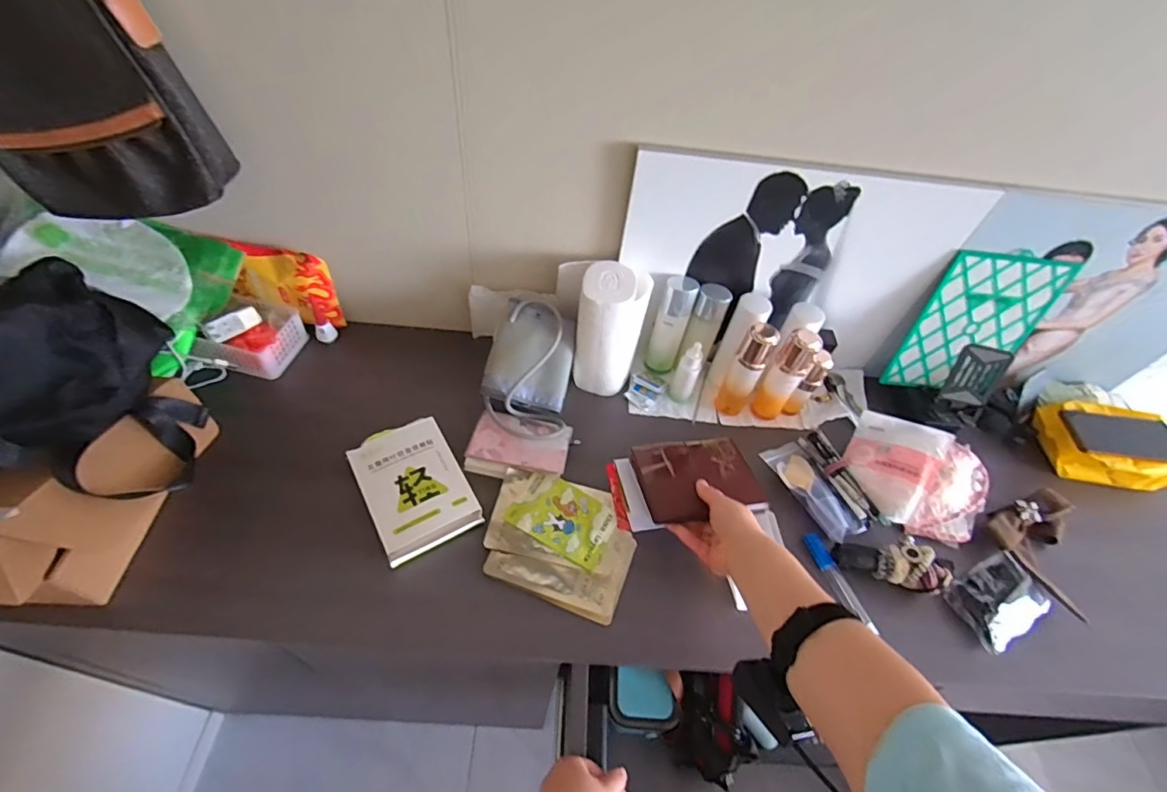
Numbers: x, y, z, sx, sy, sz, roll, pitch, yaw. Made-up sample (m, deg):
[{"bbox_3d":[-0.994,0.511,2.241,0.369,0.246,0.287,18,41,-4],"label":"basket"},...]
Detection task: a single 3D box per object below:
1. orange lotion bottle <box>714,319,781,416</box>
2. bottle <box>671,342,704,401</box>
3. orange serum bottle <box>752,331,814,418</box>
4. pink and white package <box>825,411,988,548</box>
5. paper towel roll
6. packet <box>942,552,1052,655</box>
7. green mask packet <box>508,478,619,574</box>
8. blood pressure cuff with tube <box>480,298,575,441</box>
[{"bbox_3d":[0.237,-0.038,0.743,0.044,0.158,0.047,30,54,17],"label":"orange lotion bottle"},{"bbox_3d":[0.155,-0.033,0.765,0.031,0.105,0.027,22,52,11],"label":"bottle"},{"bbox_3d":[0.290,-0.027,0.739,0.047,0.165,0.038,30,54,17],"label":"orange serum bottle"},{"bbox_3d":[0.455,0.108,0.698,0.182,0.060,0.146,38,57,22],"label":"pink and white package"},{"bbox_3d":[0.037,-0.092,0.749,0.086,0.184,0.085,3,51,-4],"label":"paper towel roll"},{"bbox_3d":[0.517,0.251,0.632,0.126,0.025,0.078,-19,56,-20],"label":"packet"},{"bbox_3d":[-0.020,0.152,0.651,0.121,0.010,0.093,30,54,17],"label":"green mask packet"},{"bbox_3d":[-0.076,-0.040,0.724,0.122,0.039,0.196,7,81,-11],"label":"blood pressure cuff with tube"}]

